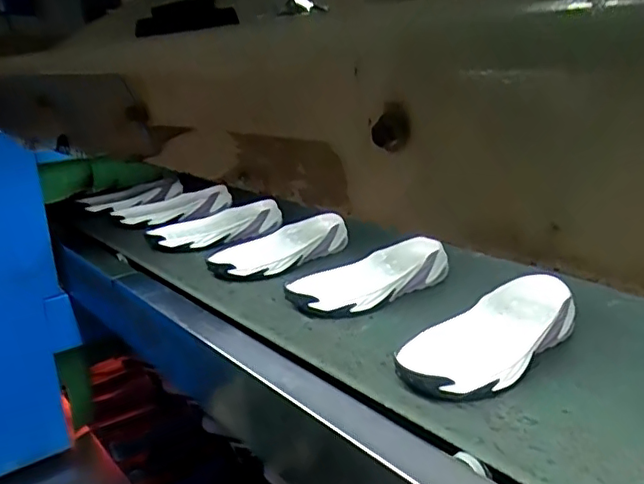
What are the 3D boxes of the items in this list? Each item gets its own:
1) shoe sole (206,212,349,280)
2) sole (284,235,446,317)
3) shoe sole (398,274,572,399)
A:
[{"bbox_3d":[-0.043,0.006,0.647,0.173,0.045,0.034,-17,17,-36],"label":"shoe sole"},{"bbox_3d":[0.053,0.037,0.598,0.192,0.045,0.052,-17,17,-36],"label":"sole"},{"bbox_3d":[0.150,0.085,0.502,0.205,0.053,0.079,-19,18,-41],"label":"shoe sole"}]

